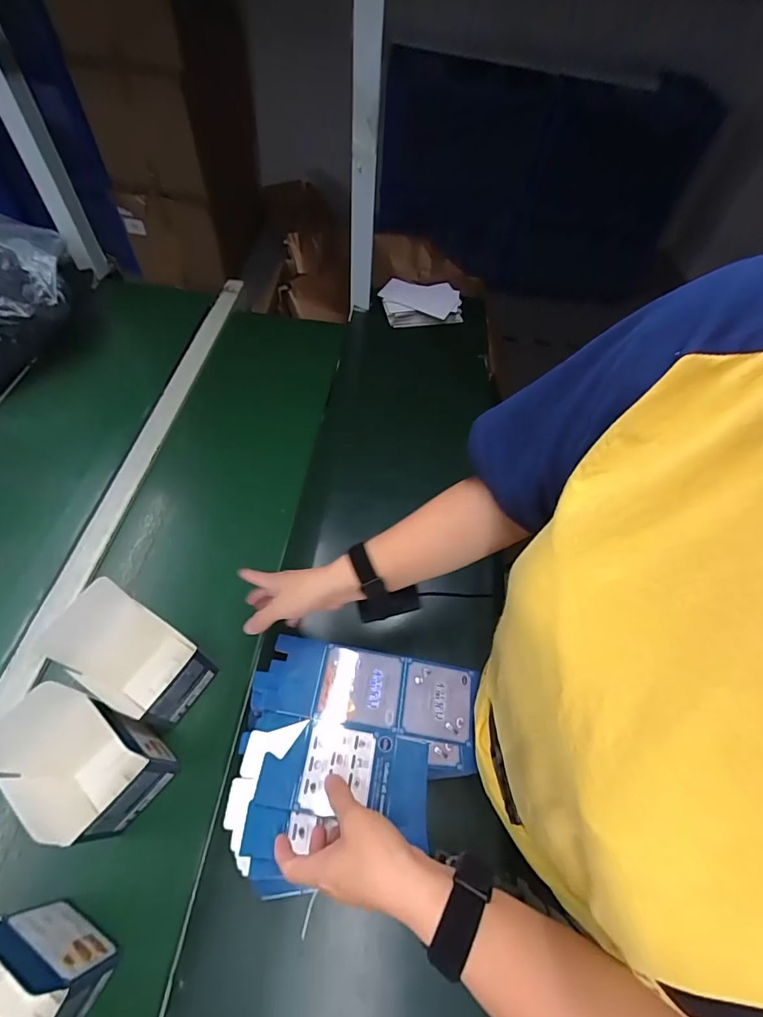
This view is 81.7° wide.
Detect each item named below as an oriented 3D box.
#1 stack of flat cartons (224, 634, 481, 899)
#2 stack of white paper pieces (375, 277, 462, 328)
[{"bbox_3d":[-0.021,0.246,0.453,0.232,0.046,0.196,6,63,6],"label":"stack of flat cartons"},{"bbox_3d":[0.090,-0.457,0.983,0.190,0.067,0.091,-4,62,-16],"label":"stack of white paper pieces"}]

